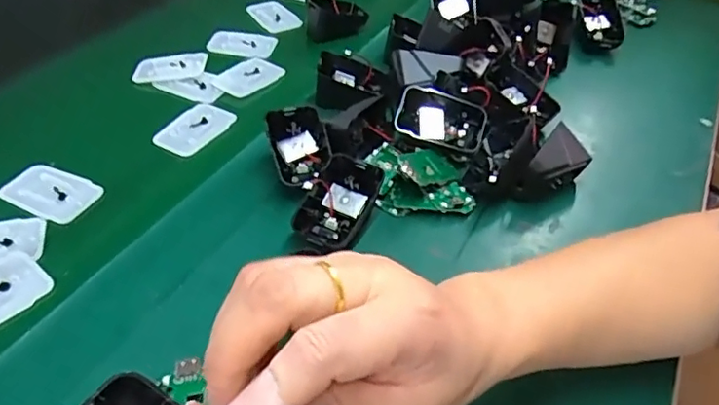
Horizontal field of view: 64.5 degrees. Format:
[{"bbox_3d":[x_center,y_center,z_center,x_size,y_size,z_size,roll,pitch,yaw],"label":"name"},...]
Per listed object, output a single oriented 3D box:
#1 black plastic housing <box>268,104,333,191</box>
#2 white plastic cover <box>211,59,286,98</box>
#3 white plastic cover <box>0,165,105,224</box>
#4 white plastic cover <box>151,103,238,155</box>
[{"bbox_3d":[-0.045,-0.044,0.435,0.043,0.023,0.065,-12,80,-6],"label":"black plastic housing"},{"bbox_3d":[-0.106,-0.123,0.554,0.044,0.008,0.066,30,50,23],"label":"white plastic cover"},{"bbox_3d":[-0.232,-0.009,0.429,0.063,0.004,0.043,22,48,17],"label":"white plastic cover"},{"bbox_3d":[-0.143,-0.067,0.496,0.043,0.004,0.069,25,48,19],"label":"white plastic cover"}]

